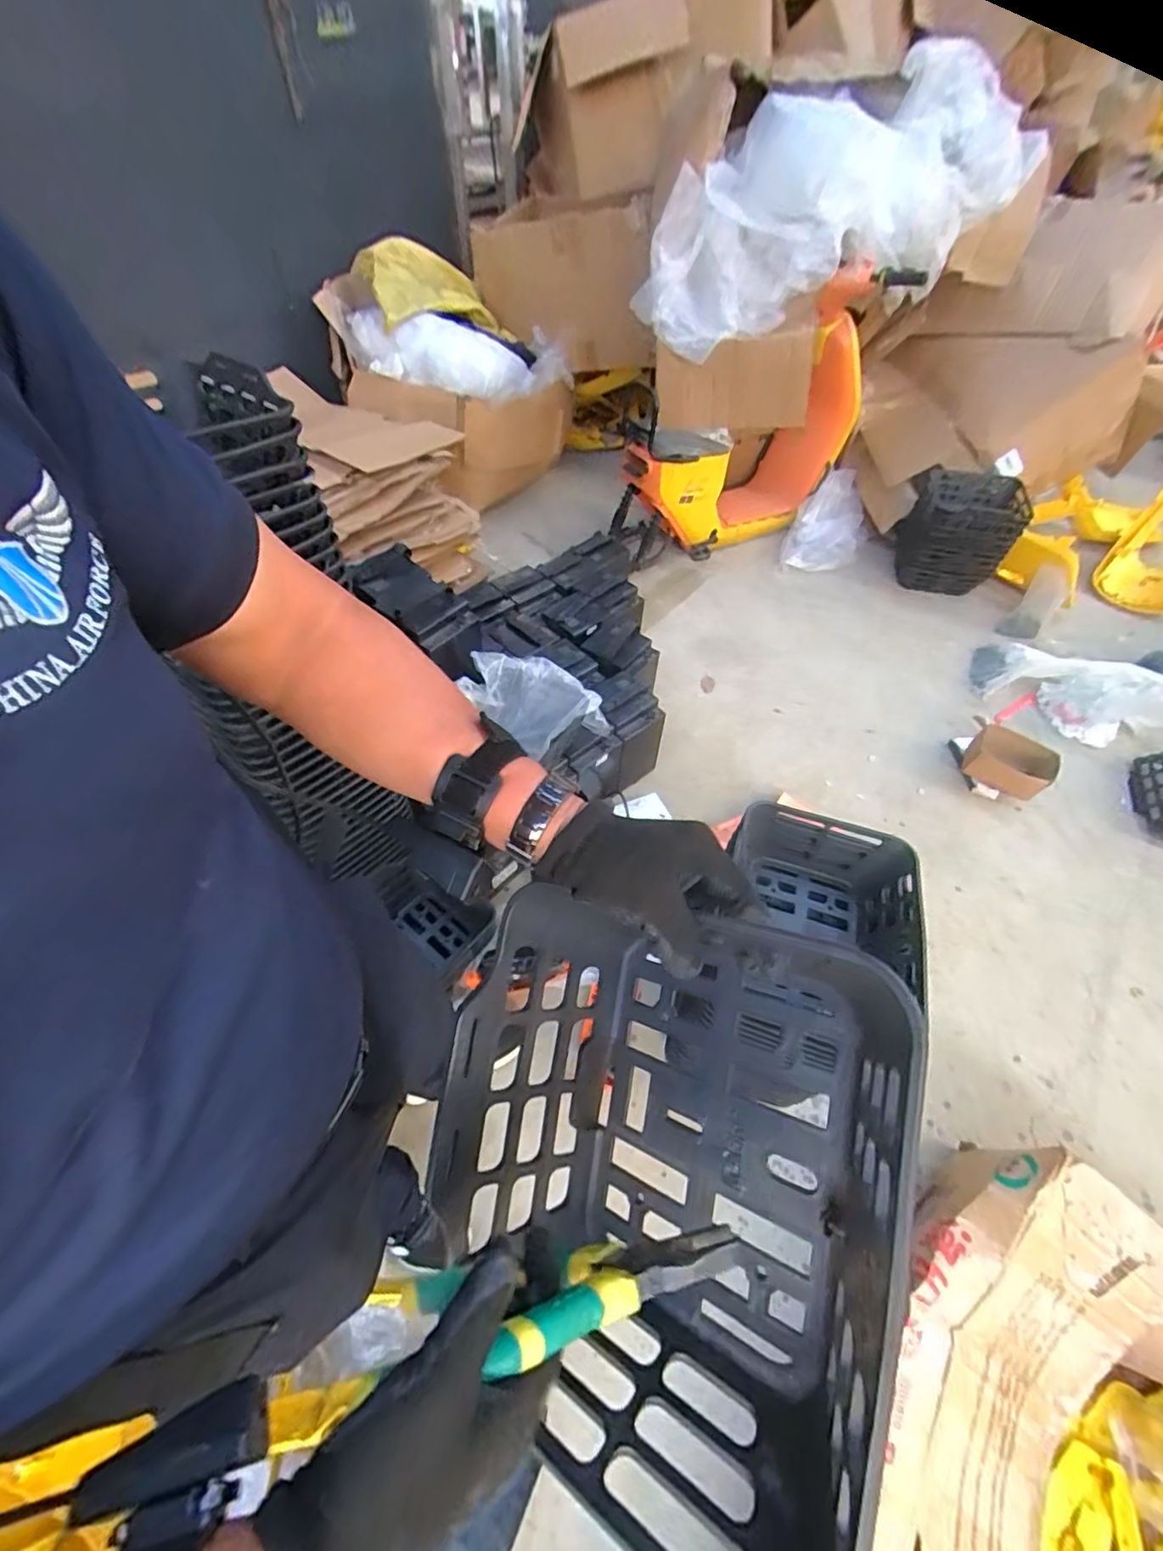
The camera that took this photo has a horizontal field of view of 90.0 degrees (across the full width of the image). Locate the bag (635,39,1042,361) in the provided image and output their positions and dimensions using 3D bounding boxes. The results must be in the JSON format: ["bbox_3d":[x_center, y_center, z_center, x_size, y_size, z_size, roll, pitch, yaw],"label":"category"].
[{"bbox_3d":[0.326,-0.781,0.835,0.377,0.161,0.743,-16,26,-14],"label":"bag"}]

